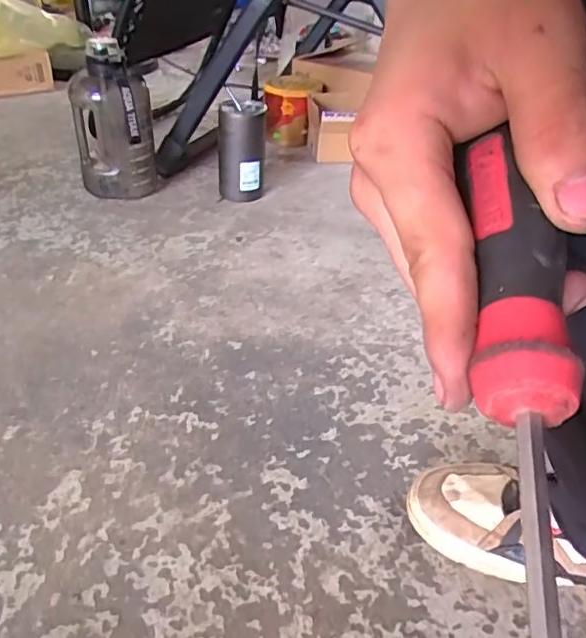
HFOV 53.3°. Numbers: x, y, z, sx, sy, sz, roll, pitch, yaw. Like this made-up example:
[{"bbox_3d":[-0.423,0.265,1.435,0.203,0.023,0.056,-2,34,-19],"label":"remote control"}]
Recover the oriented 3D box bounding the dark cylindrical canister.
[{"bbox_3d":[-0.097,-0.321,1.114,0.085,0.175,0.093,2,35,-3],"label":"dark cylindrical canister"}]

